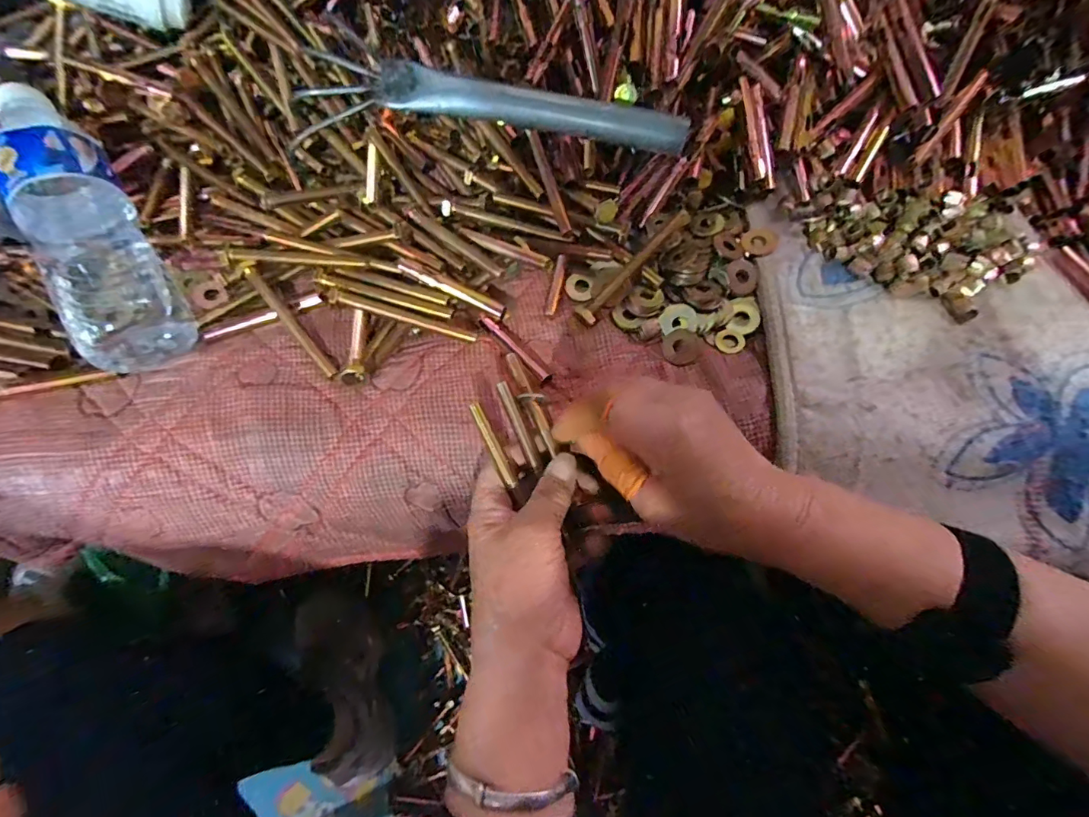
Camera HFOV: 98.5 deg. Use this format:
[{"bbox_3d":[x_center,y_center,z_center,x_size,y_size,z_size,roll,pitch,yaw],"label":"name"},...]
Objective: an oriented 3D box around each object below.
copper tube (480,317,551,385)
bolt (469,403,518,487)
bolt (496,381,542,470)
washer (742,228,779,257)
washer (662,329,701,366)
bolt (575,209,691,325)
[{"bbox_3d":[-0.021,-0.041,0.322,0.009,0.008,0.066,-41,70,-13],"label":"copper tube"},{"bbox_3d":[-0.030,0.022,0.279,0.007,0.004,0.054,-26,86,-5],"label":"bolt"},{"bbox_3d":[-0.016,0.011,0.288,0.007,0.004,0.057,-23,85,-4],"label":"bolt"},{"bbox_3d":[0.162,-0.125,0.352,0.024,0.004,0.027,37,74,17],"label":"washer"},{"bbox_3d":[0.094,-0.042,0.321,0.025,0.006,0.025,-1,67,3],"label":"washer"},{"bbox_3d":[0.064,-0.104,0.338,0.017,0.015,0.107,41,75,18],"label":"bolt"}]

